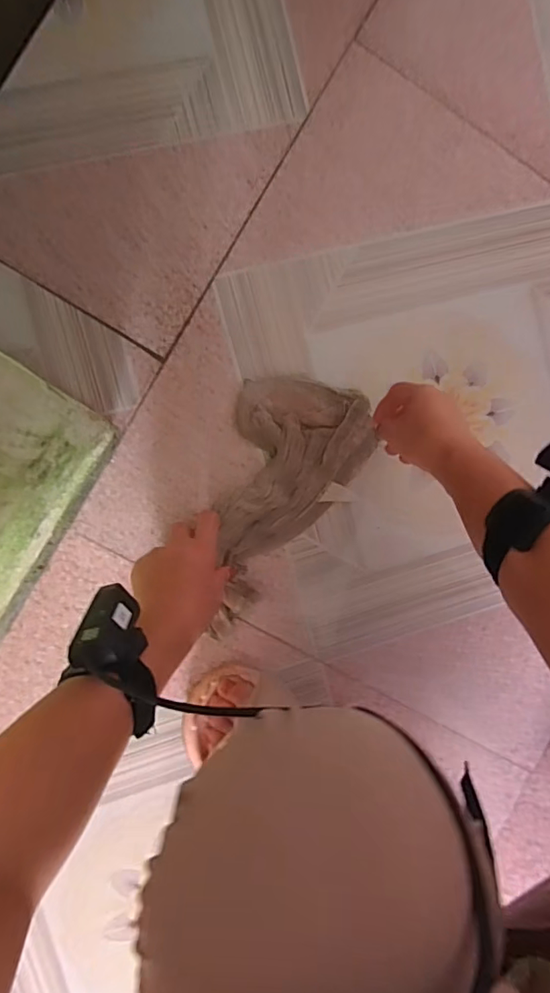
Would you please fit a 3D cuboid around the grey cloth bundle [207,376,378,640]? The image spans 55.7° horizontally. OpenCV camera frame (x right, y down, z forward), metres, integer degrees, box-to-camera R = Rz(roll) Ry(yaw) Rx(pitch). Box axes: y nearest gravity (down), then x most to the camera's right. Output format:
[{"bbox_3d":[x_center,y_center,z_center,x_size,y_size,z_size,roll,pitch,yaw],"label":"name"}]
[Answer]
[{"bbox_3d":[0.015,0.010,0.553,0.142,0.022,0.264,12,90,-9],"label":"grey cloth bundle"}]

